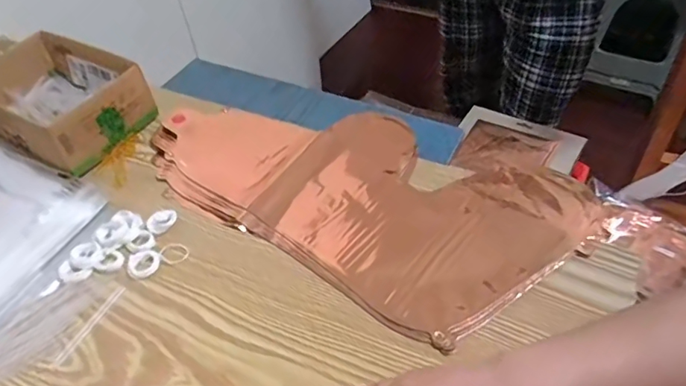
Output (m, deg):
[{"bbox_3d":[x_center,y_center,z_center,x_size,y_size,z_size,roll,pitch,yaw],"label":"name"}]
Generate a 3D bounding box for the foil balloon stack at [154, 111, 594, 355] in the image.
[{"bbox_3d":[0.007,-0.022,0.500,0.418,0.025,0.223,26,55,25],"label":"foil balloon stack"}]

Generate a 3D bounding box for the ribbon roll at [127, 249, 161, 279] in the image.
[{"bbox_3d":[-0.180,0.064,0.451,0.029,0.008,0.025,-18,49,-11],"label":"ribbon roll"}]

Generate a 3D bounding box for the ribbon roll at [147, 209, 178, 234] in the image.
[{"bbox_3d":[-0.174,0.027,0.484,0.029,0.009,0.023,-30,53,-20],"label":"ribbon roll"}]

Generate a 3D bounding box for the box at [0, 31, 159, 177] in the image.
[{"bbox_3d":[-0.329,-0.111,0.576,0.198,0.061,0.129,25,55,25],"label":"box"}]

